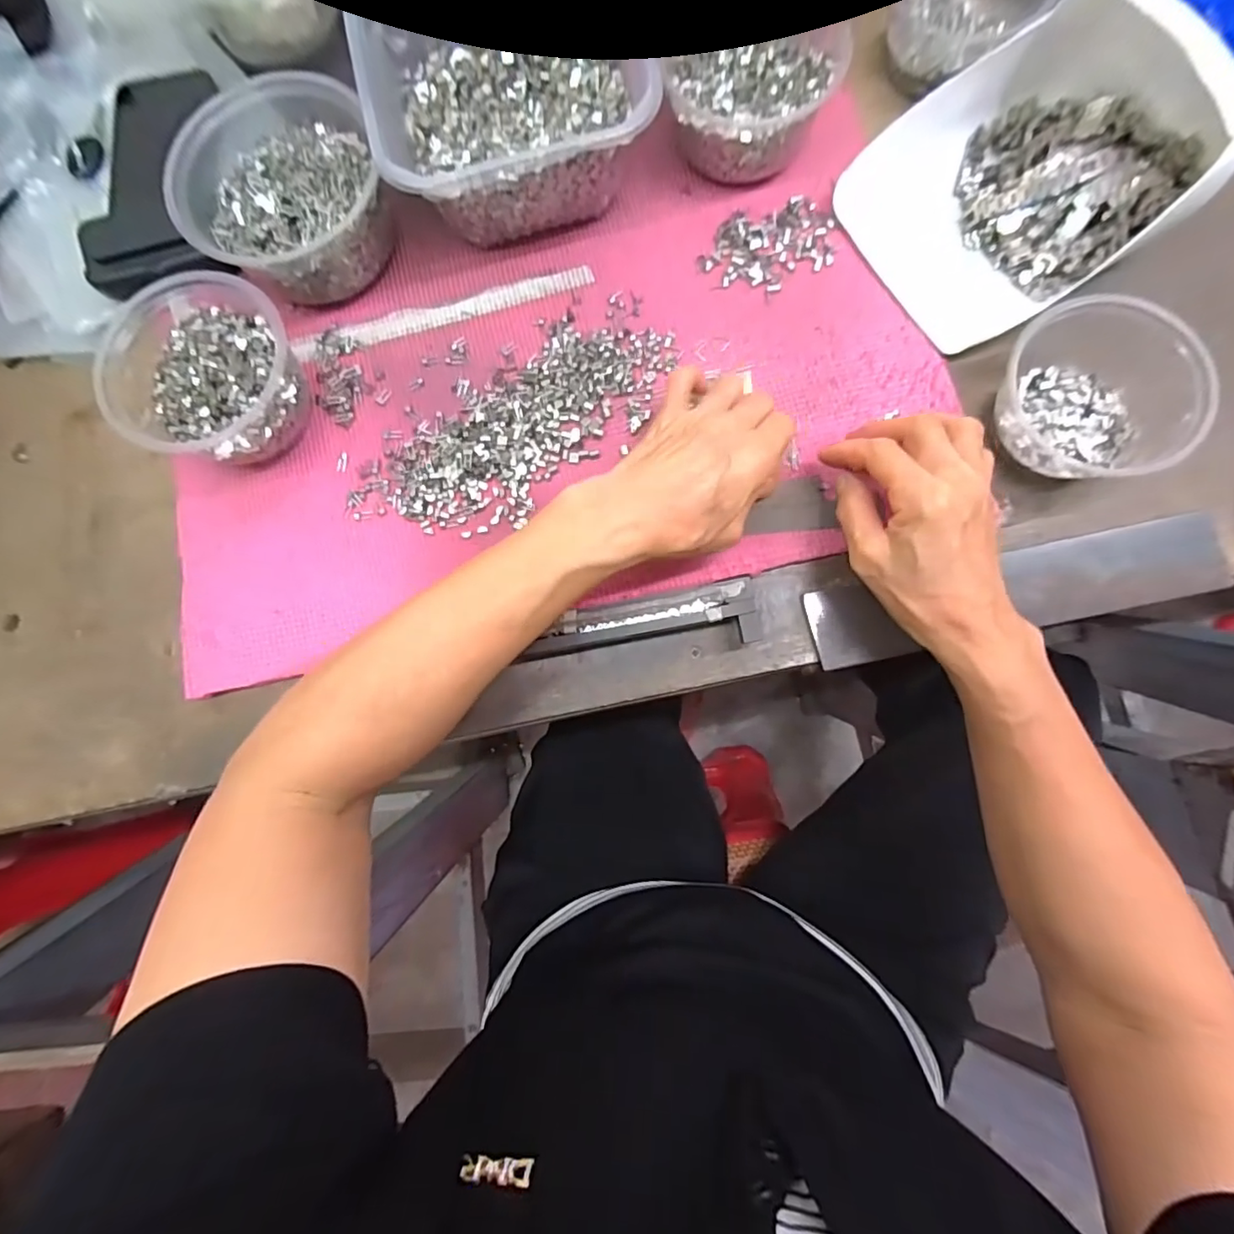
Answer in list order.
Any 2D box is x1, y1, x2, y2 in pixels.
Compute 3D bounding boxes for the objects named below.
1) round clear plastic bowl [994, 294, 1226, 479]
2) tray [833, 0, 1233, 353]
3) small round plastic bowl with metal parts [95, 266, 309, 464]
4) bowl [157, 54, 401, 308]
[{"bbox_3d":[0.286,-0.133,0.331,0.096,0.052,0.106,-44,80,-4],"label":"round clear plastic bowl"},{"bbox_3d":[0.254,-0.279,0.337,0.174,0.080,0.158,-29,80,-1],"label":"tray"},{"bbox_3d":[-0.260,-0.156,0.358,0.115,0.068,0.107,-1,80,4],"label":"small round plastic bowl with metal parts"},{"bbox_3d":[-0.215,-0.281,0.369,0.127,0.071,0.119,-1,80,4],"label":"bowl"}]

